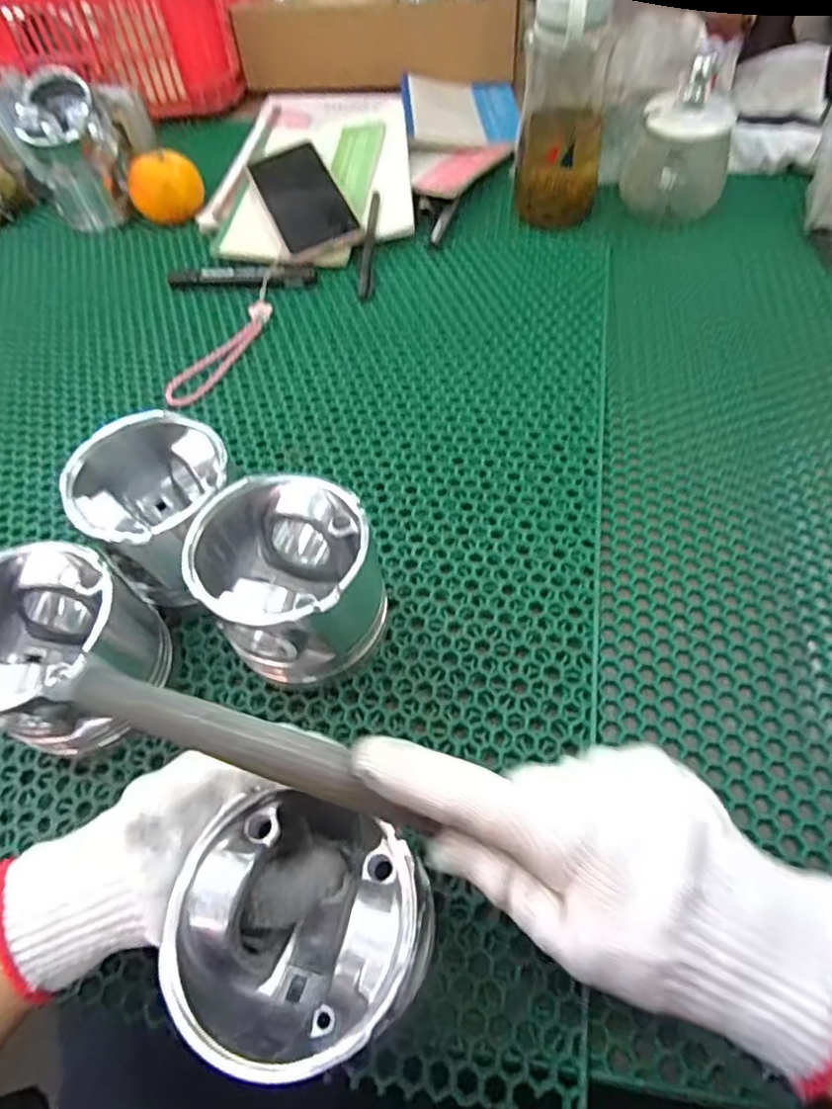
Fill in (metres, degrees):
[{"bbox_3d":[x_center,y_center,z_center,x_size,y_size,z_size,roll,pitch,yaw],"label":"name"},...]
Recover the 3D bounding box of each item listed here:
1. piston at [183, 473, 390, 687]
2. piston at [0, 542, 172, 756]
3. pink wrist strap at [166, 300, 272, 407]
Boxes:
[{"bbox_3d":[-0.068,0.017,0.350,0.089,0.095,0.097,-2,58,4],"label":"piston"},{"bbox_3d":[-0.191,0.053,0.333,0.094,0.082,0.088,-2,58,4],"label":"piston"},{"bbox_3d":[-0.167,-0.176,0.535,0.037,0.004,0.141,23,63,18],"label":"pink wrist strap"}]

